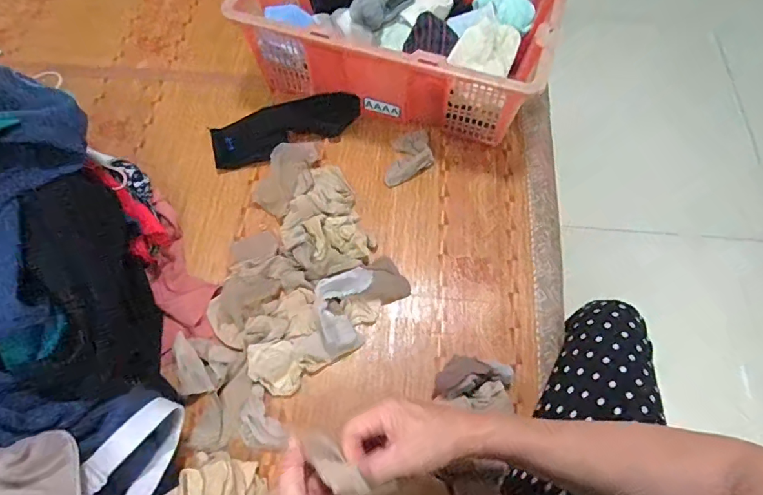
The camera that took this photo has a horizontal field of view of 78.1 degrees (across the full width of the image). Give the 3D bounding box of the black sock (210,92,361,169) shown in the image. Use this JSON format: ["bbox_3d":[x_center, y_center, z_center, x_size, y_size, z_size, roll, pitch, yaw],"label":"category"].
[{"bbox_3d":[-0.156,-0.203,0.752,0.237,0.033,0.101,-21,66,-10],"label":"black sock"}]

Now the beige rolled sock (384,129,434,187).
[{"bbox_3d":[0.047,-0.140,0.738,0.065,0.014,0.101,10,65,5],"label":"beige rolled sock"}]

